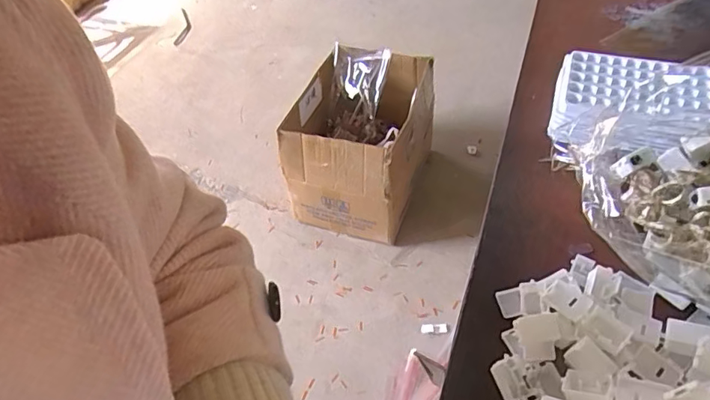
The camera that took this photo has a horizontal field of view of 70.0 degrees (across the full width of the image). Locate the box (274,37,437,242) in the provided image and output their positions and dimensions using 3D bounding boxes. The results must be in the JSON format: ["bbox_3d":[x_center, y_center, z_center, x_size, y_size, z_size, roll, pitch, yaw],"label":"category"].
[{"bbox_3d":[0.015,-0.141,1.301,0.294,0.317,0.372,11,51,15],"label":"box"}]

